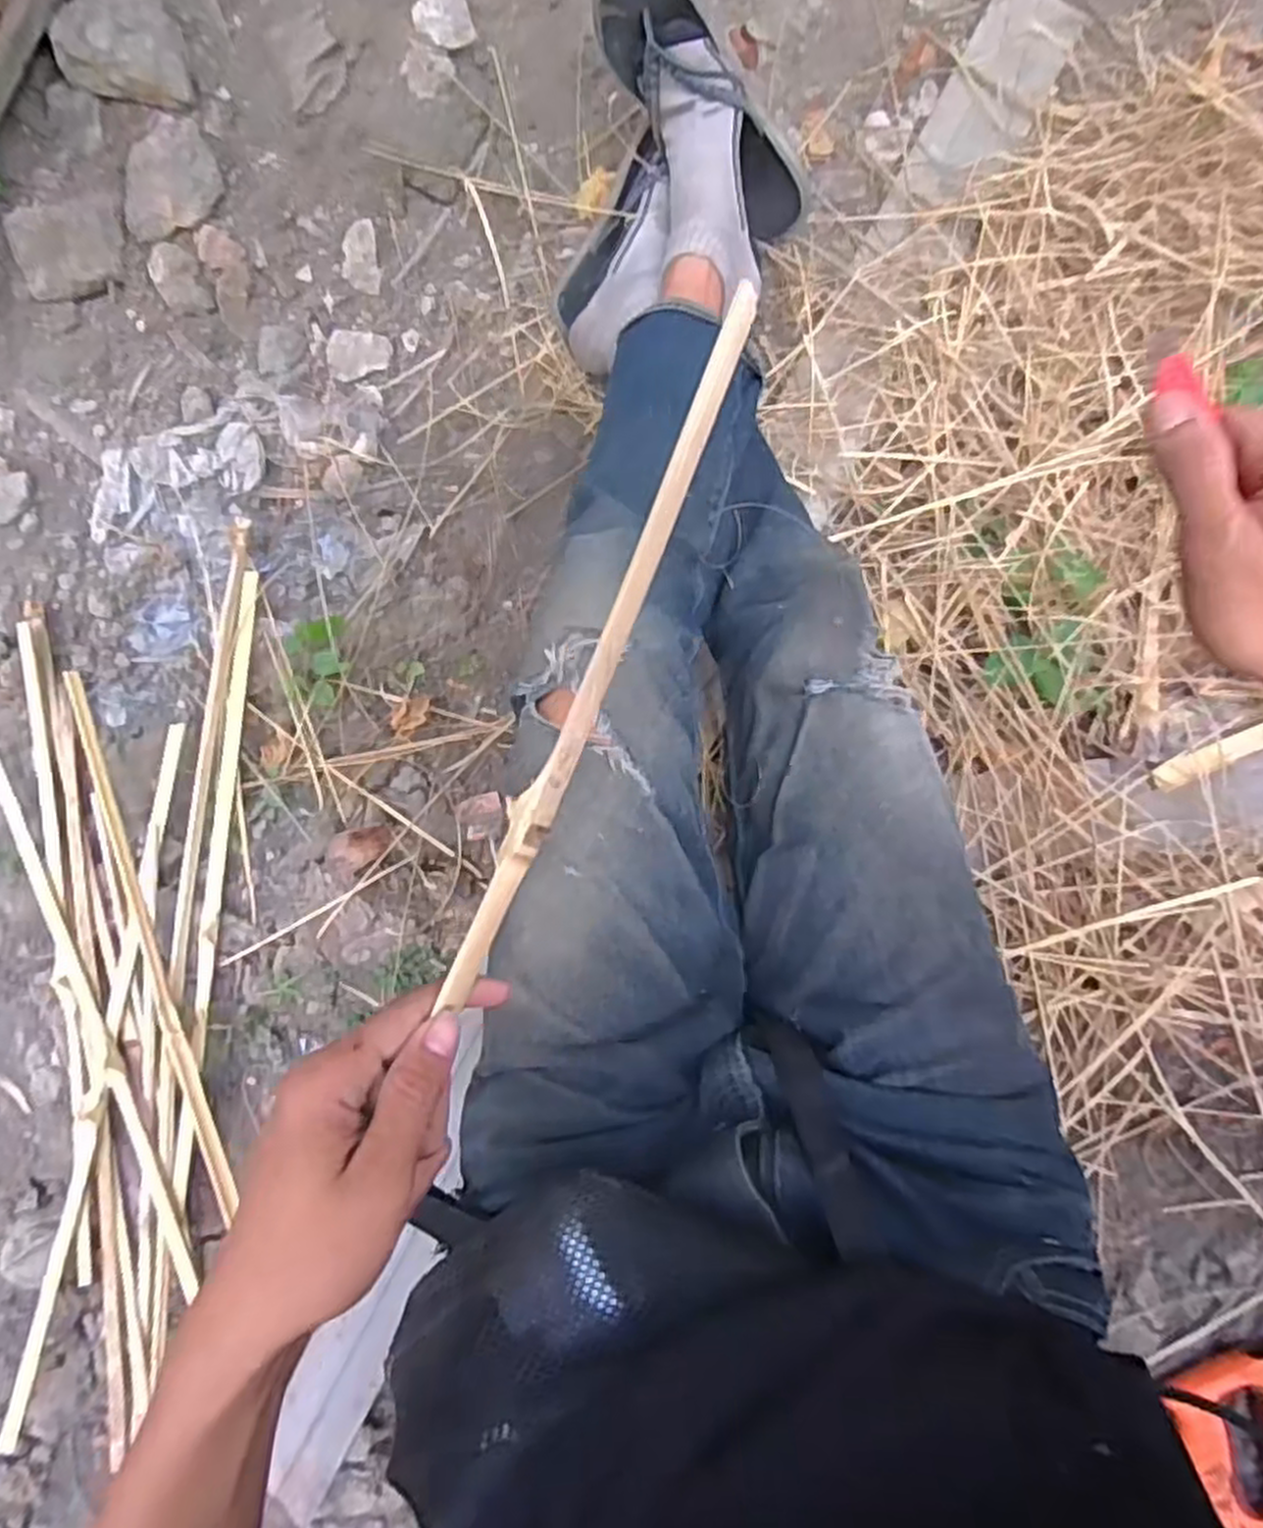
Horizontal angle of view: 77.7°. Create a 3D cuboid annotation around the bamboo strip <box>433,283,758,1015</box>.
[{"bbox_3d":[-0.010,-0.058,0.348,0.018,0.011,0.336,22,85,3],"label":"bamboo strip"}]

